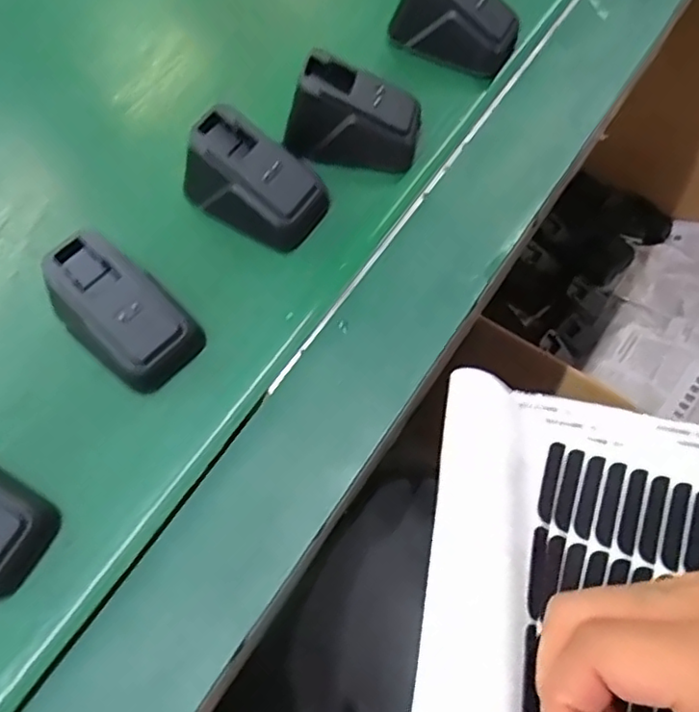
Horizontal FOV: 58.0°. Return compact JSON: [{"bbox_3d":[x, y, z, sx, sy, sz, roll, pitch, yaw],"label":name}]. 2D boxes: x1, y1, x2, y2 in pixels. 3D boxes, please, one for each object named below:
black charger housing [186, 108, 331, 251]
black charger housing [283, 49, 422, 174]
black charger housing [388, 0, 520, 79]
[{"bbox_3d":[-0.046,-0.084,0.303,0.062,0.037,0.048,31,71,14],"label":"black charger housing"},{"bbox_3d":[0.003,-0.124,0.322,0.064,0.042,0.033,10,67,5],"label":"black charger housing"},{"bbox_3d":[0.061,-0.191,0.352,0.065,0.040,0.033,30,70,13],"label":"black charger housing"}]

